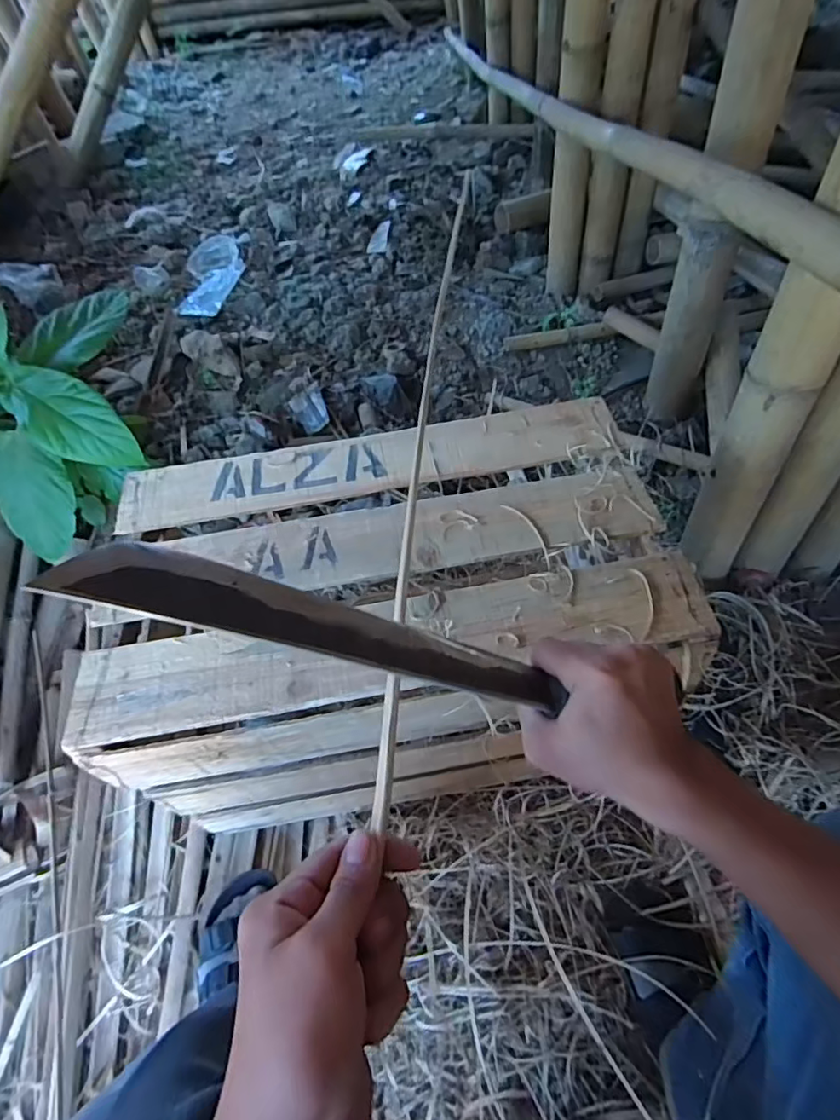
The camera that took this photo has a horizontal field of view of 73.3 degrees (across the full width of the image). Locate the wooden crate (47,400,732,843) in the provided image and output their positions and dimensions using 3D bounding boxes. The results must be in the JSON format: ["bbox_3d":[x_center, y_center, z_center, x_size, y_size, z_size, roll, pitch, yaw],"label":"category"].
[{"bbox_3d":[-0.035,0.073,0.706,0.577,0.319,0.350,-8,53,-2],"label":"wooden crate"}]

